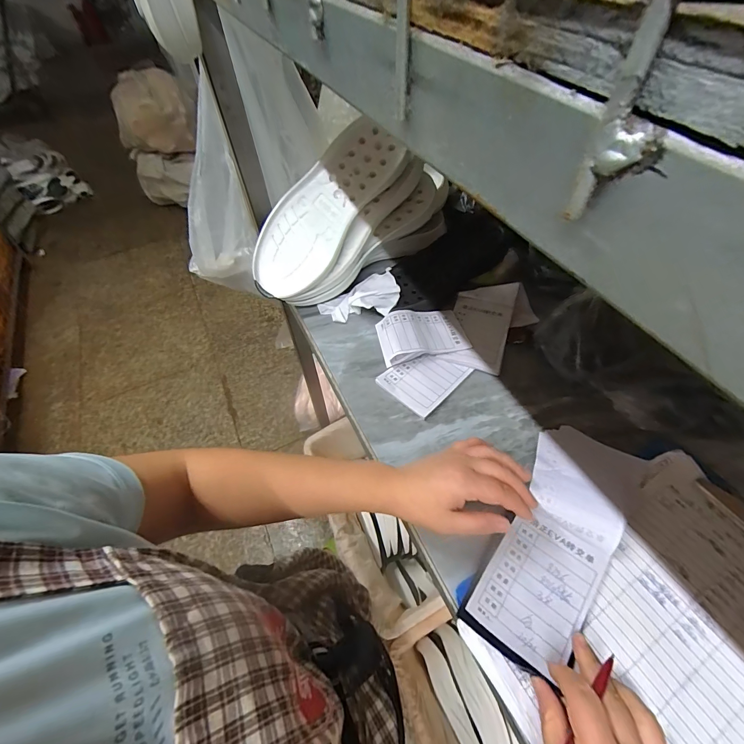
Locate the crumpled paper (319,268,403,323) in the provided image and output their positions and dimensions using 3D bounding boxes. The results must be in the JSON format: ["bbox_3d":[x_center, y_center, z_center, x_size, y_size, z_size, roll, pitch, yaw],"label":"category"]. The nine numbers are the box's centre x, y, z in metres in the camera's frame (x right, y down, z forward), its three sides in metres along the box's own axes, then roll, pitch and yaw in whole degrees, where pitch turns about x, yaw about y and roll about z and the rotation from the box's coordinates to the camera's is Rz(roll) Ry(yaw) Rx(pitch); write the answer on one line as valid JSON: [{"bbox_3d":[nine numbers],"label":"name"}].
[{"bbox_3d":[-0.018,-0.109,0.563,0.123,0.030,0.081,-15,54,-6],"label":"crumpled paper"}]

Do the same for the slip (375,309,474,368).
[{"bbox_3d":[0.072,-0.056,0.516,0.122,0.024,0.081,-10,54,-3],"label":"slip"}]

